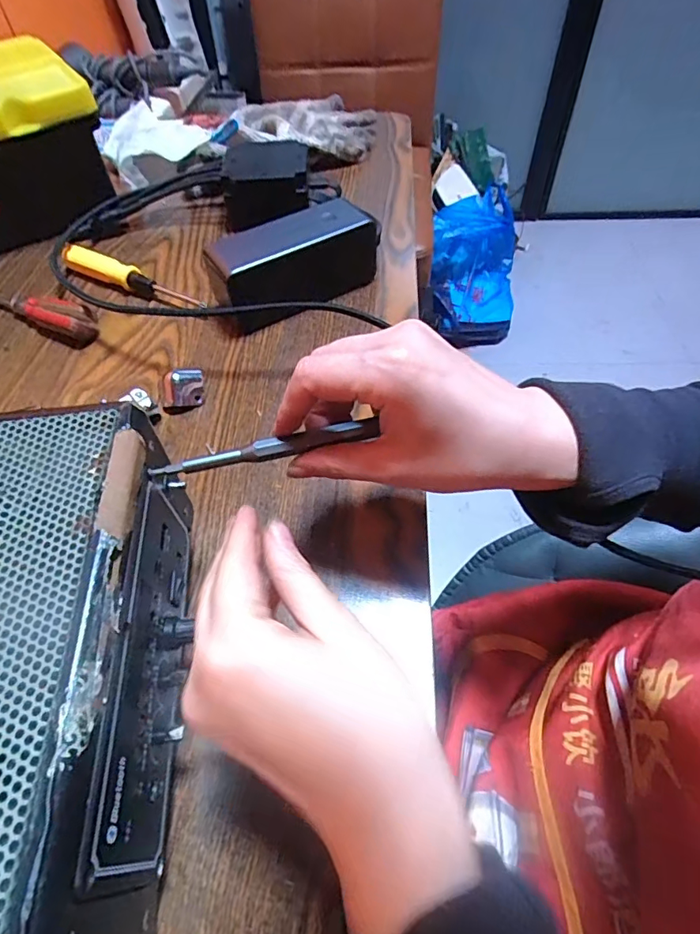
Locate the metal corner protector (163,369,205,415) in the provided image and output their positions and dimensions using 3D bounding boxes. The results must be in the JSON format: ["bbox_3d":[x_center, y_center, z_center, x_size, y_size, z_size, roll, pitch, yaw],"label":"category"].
[{"bbox_3d":[-0.118,-0.055,0.353,0.025,0.019,0.029,-3,54,-1],"label":"metal corner protector"}]

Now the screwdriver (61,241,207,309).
[{"bbox_3d":[-0.191,-0.164,0.441,0.153,0.022,0.018,23,59,18],"label":"screwdriver"}]

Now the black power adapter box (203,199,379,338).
[{"bbox_3d":[-0.044,-0.167,0.417,0.145,0.062,0.065,-24,57,-16],"label":"black power adapter box"}]

